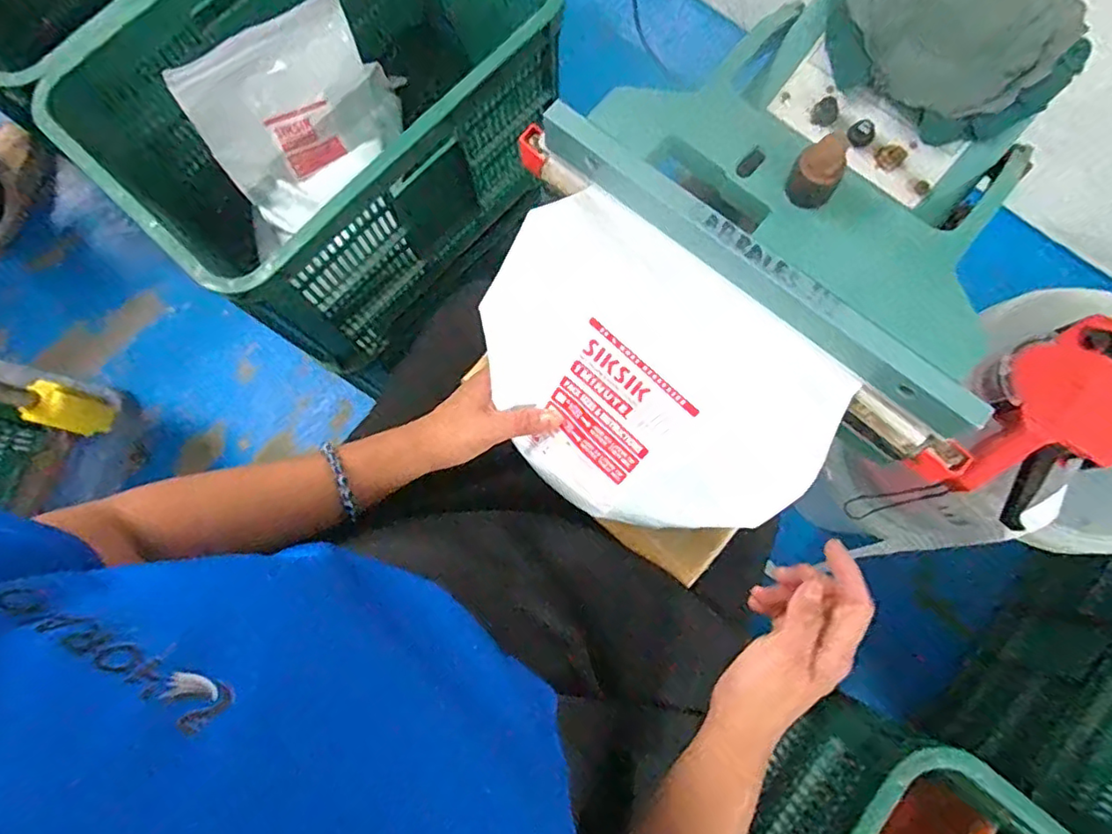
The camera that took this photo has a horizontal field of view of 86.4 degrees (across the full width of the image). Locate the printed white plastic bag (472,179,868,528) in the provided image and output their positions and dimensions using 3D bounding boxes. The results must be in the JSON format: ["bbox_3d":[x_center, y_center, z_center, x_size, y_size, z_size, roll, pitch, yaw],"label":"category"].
[{"bbox_3d":[0.066,-0.031,0.431,0.248,0.088,0.192,41,82,9],"label":"printed white plastic bag"}]

